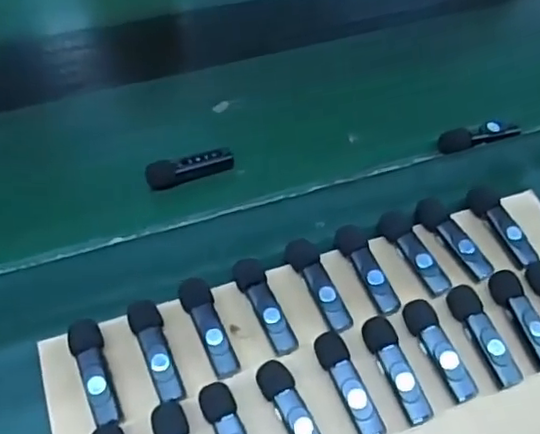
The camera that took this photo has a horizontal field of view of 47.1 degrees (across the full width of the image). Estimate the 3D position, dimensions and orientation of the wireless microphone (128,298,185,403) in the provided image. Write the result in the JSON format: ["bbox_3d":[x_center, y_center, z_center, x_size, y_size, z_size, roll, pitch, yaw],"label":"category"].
[{"bbox_3d":[-0.067,0.077,0.364,0.019,0.012,0.066,-20,56,-15],"label":"wireless microphone"}]

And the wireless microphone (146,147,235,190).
[{"bbox_3d":[-0.059,-0.035,0.462,0.064,0.020,0.017,-15,55,-12],"label":"wireless microphone"}]

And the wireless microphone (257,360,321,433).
[{"bbox_3d":[0.013,0.110,0.346,0.019,0.009,0.064,-21,57,-16],"label":"wireless microphone"}]

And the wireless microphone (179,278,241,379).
[{"bbox_3d":[-0.037,0.066,0.374,0.019,0.011,0.065,-18,56,-14],"label":"wireless microphone"}]

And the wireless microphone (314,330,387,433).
[{"bbox_3d":[0.045,0.096,0.358,0.018,0.012,0.066,-17,56,-13],"label":"wireless microphone"}]

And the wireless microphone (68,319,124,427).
[{"bbox_3d":[-0.101,0.089,0.356,0.018,0.012,0.062,-16,56,-13],"label":"wireless microphone"}]

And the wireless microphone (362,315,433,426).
[{"bbox_3d":[0.075,0.089,0.366,0.020,0.013,0.065,-17,56,-13],"label":"wireless microphone"}]

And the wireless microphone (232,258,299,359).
[{"bbox_3d":[-0.004,0.054,0.383,0.019,0.013,0.066,-18,56,-14],"label":"wireless microphone"}]

